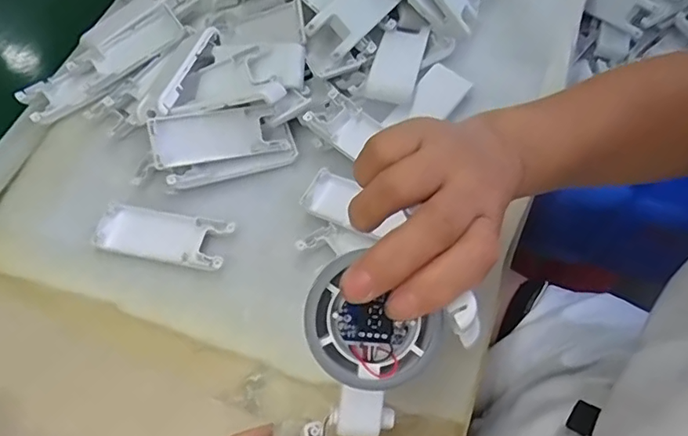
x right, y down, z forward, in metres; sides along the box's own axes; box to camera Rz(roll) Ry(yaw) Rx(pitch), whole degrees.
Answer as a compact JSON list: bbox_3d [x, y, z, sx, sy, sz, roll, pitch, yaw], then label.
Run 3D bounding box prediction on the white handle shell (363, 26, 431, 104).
[{"bbox_3d":[0.046,-0.134,0.461,0.041,0.012,0.092,11,62,10],"label":"white handle shell"}]

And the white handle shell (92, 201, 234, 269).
[{"bbox_3d":[-0.140,0.014,0.419,0.106,0.010,0.039,11,62,8],"label":"white handle shell"}]

